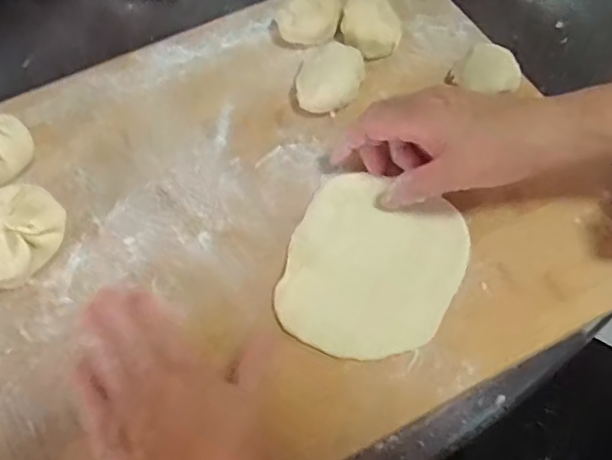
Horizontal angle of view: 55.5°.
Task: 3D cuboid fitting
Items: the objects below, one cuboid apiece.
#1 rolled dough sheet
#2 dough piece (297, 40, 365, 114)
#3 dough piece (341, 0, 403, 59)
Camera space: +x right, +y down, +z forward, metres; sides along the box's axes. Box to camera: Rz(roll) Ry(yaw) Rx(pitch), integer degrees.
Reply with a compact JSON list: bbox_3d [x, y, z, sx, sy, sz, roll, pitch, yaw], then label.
[{"bbox_3d":[0.041,0.022,0.363,0.104,0.006,0.117,18,64,12],"label":"rolled dough sheet"},{"bbox_3d":[0.018,-0.111,0.428,0.046,0.028,0.045,8,62,8],"label":"dough piece"},{"bbox_3d":[0.050,-0.159,0.444,0.044,0.037,0.036,0,61,4],"label":"dough piece"}]

